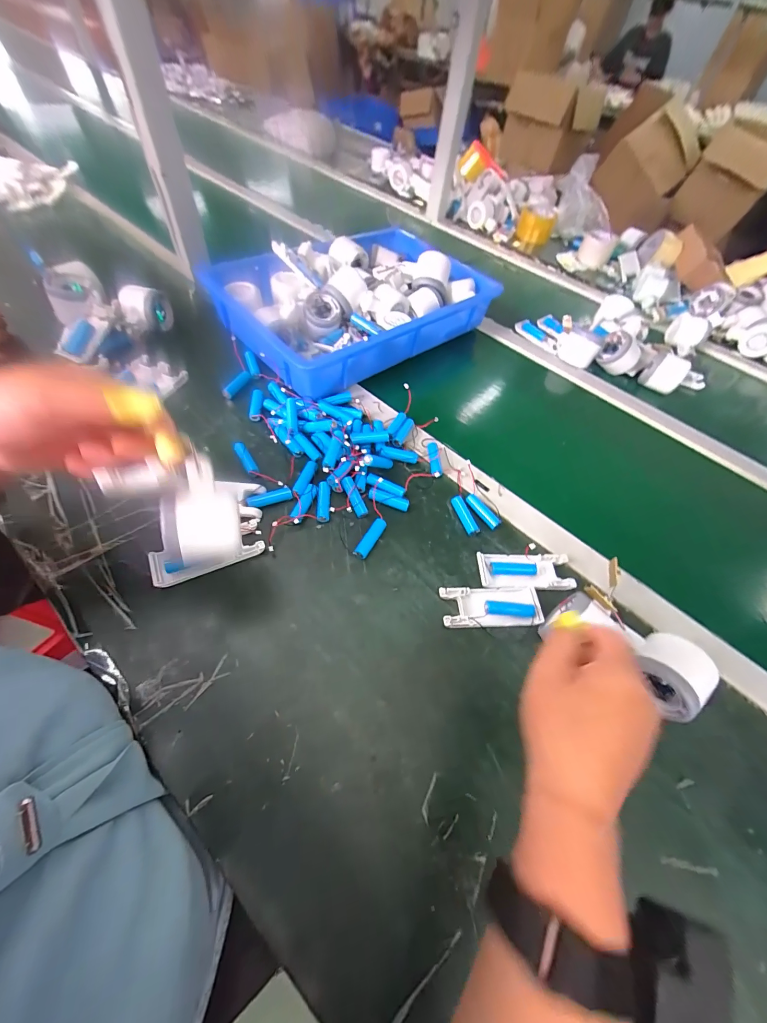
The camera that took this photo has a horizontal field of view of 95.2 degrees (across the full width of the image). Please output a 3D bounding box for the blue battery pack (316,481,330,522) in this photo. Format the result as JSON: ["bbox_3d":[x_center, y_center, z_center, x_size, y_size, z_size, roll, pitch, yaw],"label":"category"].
[{"bbox_3d":[-0.070,-0.012,0.411,0.014,0.014,0.047,1,57,-7],"label":"blue battery pack"}]

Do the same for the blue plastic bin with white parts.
[{"bbox_3d":[-0.055,-0.375,0.599,0.406,0.092,0.341,-34,67,-25],"label":"blue plastic bin with white parts"}]

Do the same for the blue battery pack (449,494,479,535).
[{"bbox_3d":[0.098,0.005,0.426,0.017,0.016,0.049,-16,61,-17],"label":"blue battery pack"}]

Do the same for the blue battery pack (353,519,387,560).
[{"bbox_3d":[-0.014,0.031,0.395,0.012,0.017,0.051,30,59,12],"label":"blue battery pack"}]

